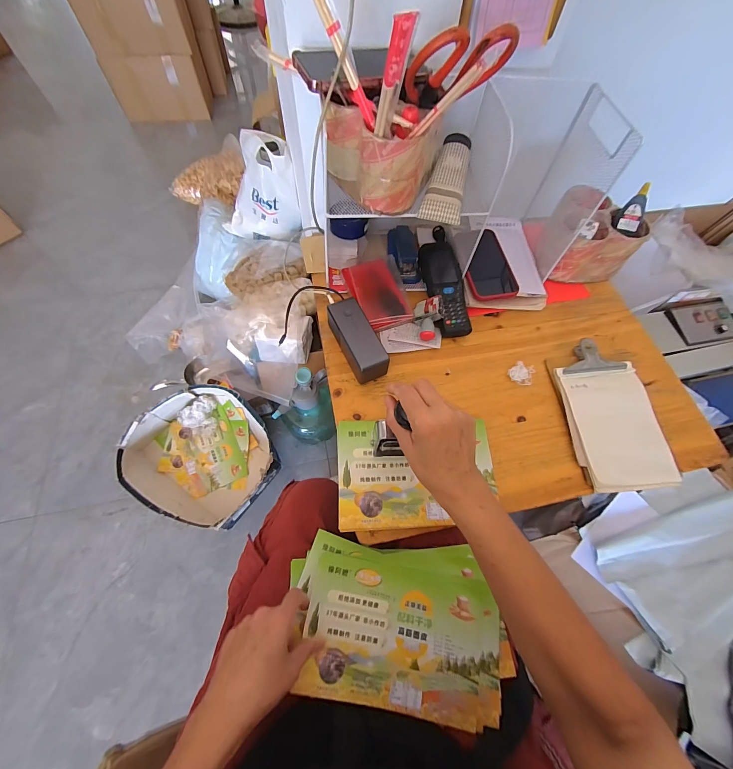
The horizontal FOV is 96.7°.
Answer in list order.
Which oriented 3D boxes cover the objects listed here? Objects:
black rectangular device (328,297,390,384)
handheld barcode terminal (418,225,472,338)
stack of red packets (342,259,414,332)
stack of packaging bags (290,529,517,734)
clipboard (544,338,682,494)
[{"bbox_3d":[-0.014,-0.066,0.515,0.051,0.054,0.136,-24,68,-14],"label":"black rectangular device"},{"bbox_3d":[0.138,-0.170,0.574,0.067,0.034,0.181,-6,65,-6],"label":"handheld barcode terminal"},{"bbox_3d":[0.019,-0.157,0.566,0.082,0.025,0.129,-19,66,-12],"label":"stack of red packets"},{"bbox_3d":[0.036,0.288,0.395,0.254,0.021,0.170,6,64,0],"label":"stack of packaging bags"},{"bbox_3d":[0.373,0.041,0.498,0.142,0.022,0.228,-1,64,-4],"label":"clipboard"}]

